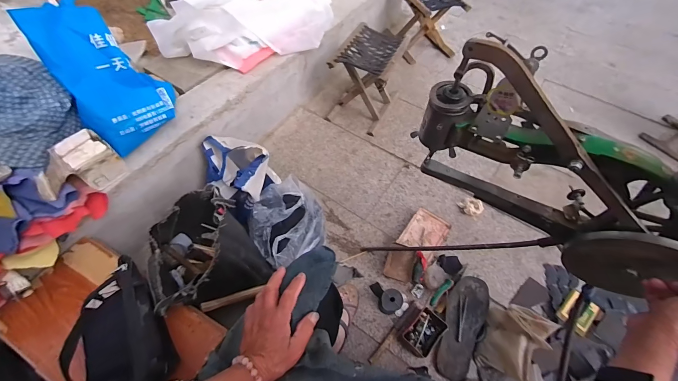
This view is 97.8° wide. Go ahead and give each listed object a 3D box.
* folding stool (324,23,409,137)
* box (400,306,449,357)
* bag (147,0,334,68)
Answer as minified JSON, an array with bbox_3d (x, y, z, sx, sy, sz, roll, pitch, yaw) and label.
[{"bbox_3d":[0.114,-0.458,1.243,0.234,0.286,0.289,23,61,14],"label":"folding stool"},{"bbox_3d":[0.243,0.410,0.853,0.120,0.042,0.088,-37,65,-21],"label":"box"},{"bbox_3d":[-0.356,-0.677,1.114,0.644,0.219,0.389,-19,60,-12],"label":"bag"}]

